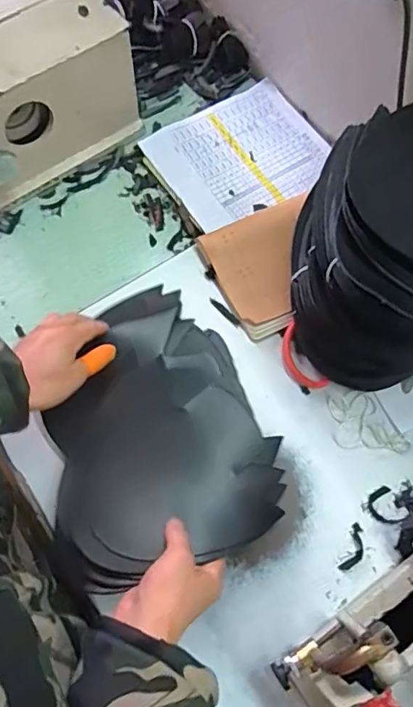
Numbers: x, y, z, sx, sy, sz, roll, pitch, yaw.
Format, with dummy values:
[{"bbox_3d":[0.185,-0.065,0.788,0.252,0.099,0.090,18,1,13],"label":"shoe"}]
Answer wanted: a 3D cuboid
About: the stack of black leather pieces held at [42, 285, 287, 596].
[{"bbox_3d":[-0.056,0.065,0.533,0.210,0.060,0.280,-16,73,-5],"label":"stack of black leather pieces held"}]

